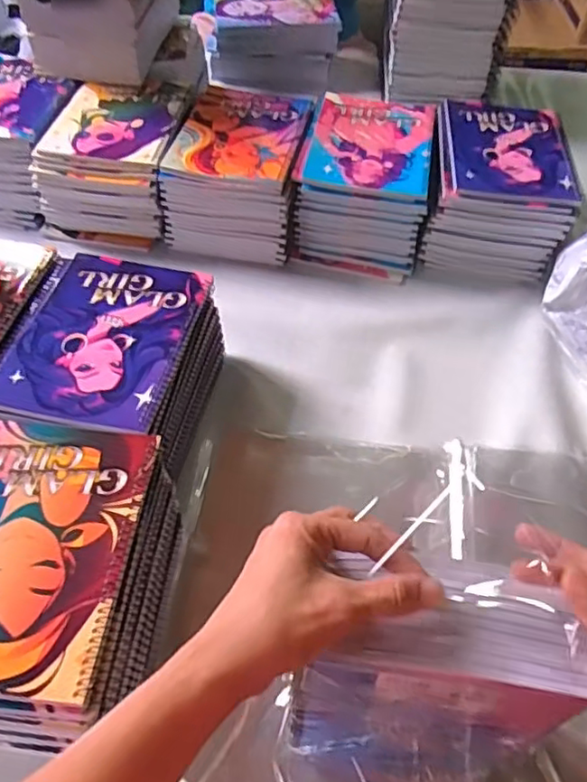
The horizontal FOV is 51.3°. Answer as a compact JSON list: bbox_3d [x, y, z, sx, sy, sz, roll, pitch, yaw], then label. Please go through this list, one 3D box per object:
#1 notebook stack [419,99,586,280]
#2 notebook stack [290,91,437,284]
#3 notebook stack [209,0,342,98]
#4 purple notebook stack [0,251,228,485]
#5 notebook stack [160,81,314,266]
[{"bbox_3d":[0.259,-0.259,0.797,0.166,0.127,0.213,7,55,5],"label":"notebook stack"},{"bbox_3d":[0.098,-0.269,0.809,0.167,0.129,0.219,11,55,8],"label":"notebook stack"},{"bbox_3d":[-0.037,-0.585,1.028,0.204,0.119,0.132,-1,53,-2],"label":"notebook stack"},{"bbox_3d":[-0.176,-0.023,0.603,0.165,0.100,0.205,11,53,7],"label":"purple notebook stack"},{"bbox_3d":[-0.066,-0.291,0.810,0.158,0.118,0.205,8,55,6],"label":"notebook stack"}]

